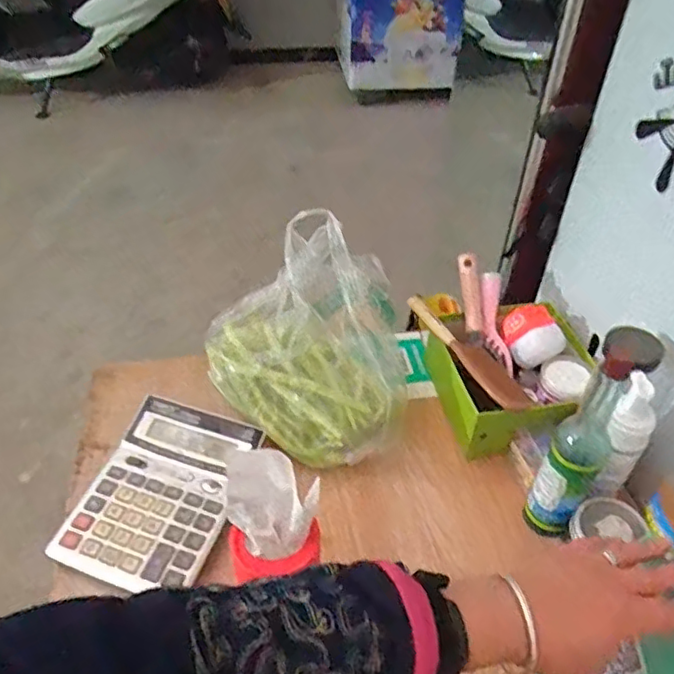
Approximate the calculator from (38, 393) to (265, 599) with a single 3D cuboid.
[{"bbox_3d":[-0.181,0.160,0.627,0.147,0.036,0.189,14,44,13],"label":"calculator"}]

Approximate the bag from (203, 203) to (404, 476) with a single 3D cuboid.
[{"bbox_3d":[-0.020,0.005,0.697,0.211,0.134,0.232,-28,51,-28],"label":"bag"}]

